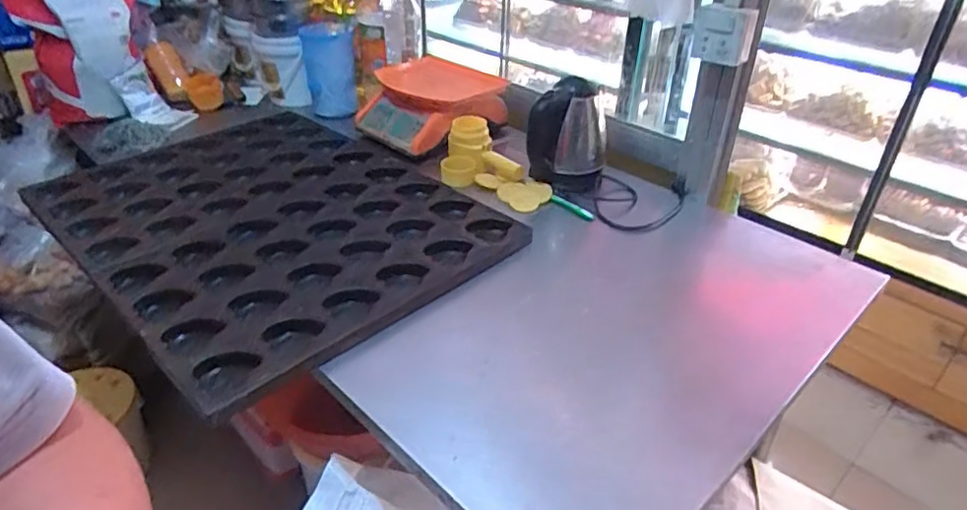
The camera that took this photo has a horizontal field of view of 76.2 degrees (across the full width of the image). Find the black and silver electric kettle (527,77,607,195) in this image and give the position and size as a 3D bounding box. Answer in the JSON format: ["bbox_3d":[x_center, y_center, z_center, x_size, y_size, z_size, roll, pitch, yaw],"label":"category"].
[{"bbox_3d":[0.169,-0.248,1.224,0.159,0.190,0.164,4,34,6],"label":"black and silver electric kettle"}]

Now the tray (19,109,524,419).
[{"bbox_3d":[-0.410,-0.085,1.142,0.814,0.033,0.588,29,43,35],"label":"tray"}]

